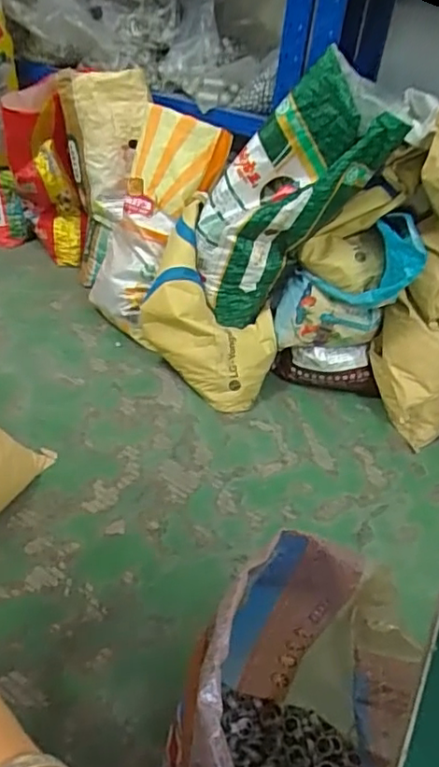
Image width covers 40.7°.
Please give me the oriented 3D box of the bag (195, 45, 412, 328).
[{"bbox_3d":[0.137,-0.427,1.438,0.271,0.649,0.166,26,34,-19],"label":"bag"}]

